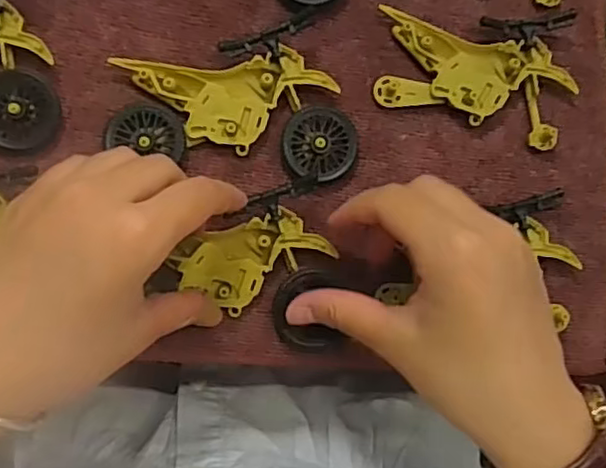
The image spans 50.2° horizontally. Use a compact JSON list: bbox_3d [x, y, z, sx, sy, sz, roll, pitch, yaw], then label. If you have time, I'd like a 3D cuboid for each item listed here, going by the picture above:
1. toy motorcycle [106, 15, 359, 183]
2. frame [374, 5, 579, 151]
[{"bbox_3d":[-0.034,-0.065,0.316,0.115,0.012,0.072,-1,85,-6],"label":"toy motorcycle"},{"bbox_3d":[0.088,-0.079,0.331,0.098,0.011,0.067,-2,85,-7],"label":"frame"}]

